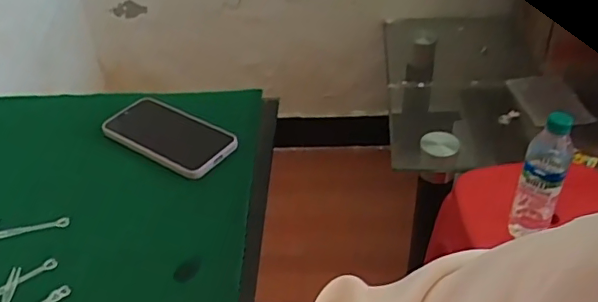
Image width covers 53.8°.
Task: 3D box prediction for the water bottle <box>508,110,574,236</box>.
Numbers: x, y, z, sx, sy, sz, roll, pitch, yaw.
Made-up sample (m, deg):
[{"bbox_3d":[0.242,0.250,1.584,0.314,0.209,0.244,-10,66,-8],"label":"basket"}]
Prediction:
[{"bbox_3d":[0.364,0.040,0.881,0.060,0.230,0.057,18,42,23],"label":"water bottle"}]

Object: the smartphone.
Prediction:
[{"bbox_3d":[-0.152,-0.020,0.690,0.160,0.020,0.082,23,45,28],"label":"smartphone"}]

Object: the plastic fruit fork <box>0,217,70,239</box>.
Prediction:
[{"bbox_3d":[-0.274,0.078,0.590,0.086,0.006,0.009,-10,39,-10],"label":"plastic fruit fork"}]

